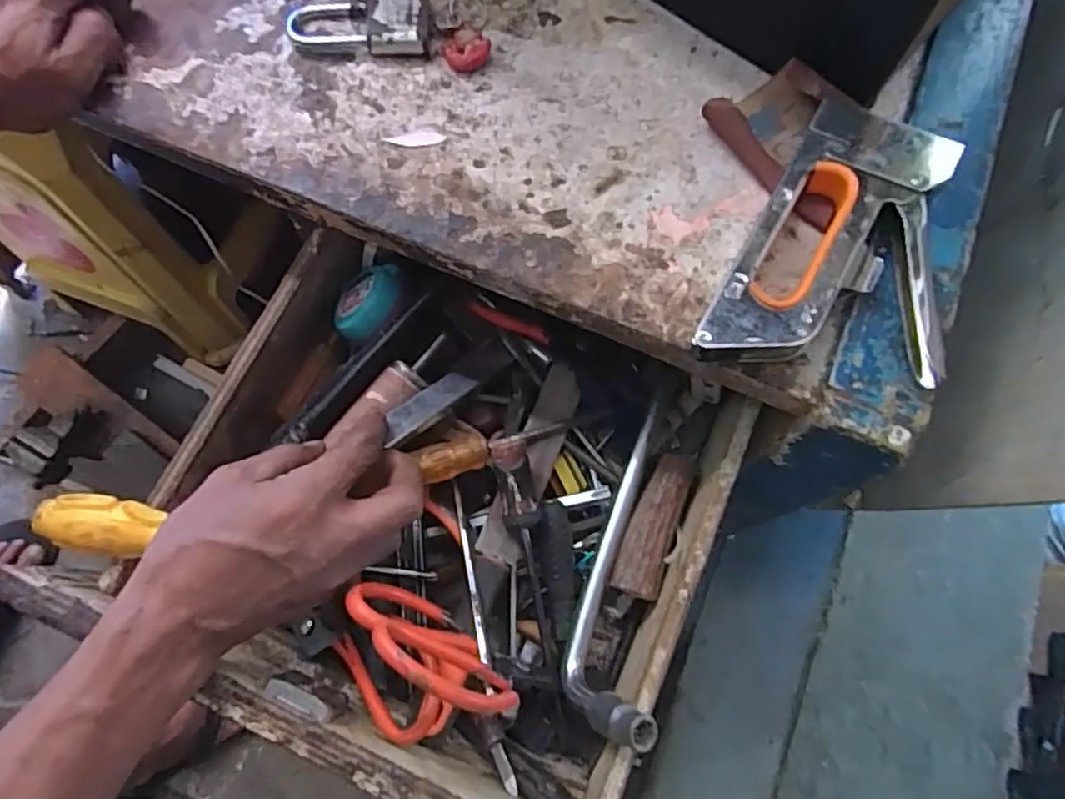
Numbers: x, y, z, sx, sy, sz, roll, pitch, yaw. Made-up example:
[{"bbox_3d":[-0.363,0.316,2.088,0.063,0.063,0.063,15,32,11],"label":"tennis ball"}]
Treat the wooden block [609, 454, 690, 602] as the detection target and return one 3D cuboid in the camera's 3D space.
[{"bbox_3d":[0.078,0.079,0.418,0.028,0.017,0.098,20,74,4],"label":"wooden block"}]

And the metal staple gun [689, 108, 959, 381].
[{"bbox_3d":[0.173,-0.070,0.341,0.113,0.039,0.163,29,74,8],"label":"metal staple gun"}]

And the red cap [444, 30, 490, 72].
[{"bbox_3d":[-0.043,-0.221,0.404,0.028,0.012,0.025,27,73,8],"label":"red cap"}]

